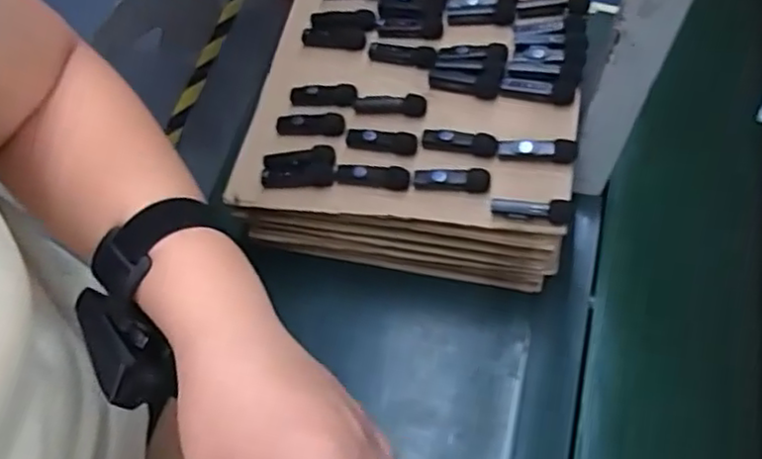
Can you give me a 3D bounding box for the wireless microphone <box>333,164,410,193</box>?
[{"bbox_3d":[-0.007,-0.045,0.582,0.064,0.014,0.016,6,63,5],"label":"wireless microphone"}]

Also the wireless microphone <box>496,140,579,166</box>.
[{"bbox_3d":[0.131,-0.066,0.568,0.065,0.018,0.014,10,63,7],"label":"wireless microphone"}]

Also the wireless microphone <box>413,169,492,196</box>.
[{"bbox_3d":[0.059,-0.040,0.569,0.064,0.018,0.015,3,63,4],"label":"wireless microphone"}]

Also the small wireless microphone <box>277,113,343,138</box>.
[{"bbox_3d":[-0.065,-0.095,0.623,0.061,0.017,0.017,-5,62,0],"label":"small wireless microphone"}]

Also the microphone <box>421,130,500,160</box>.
[{"bbox_3d":[0.068,-0.075,0.587,0.065,0.018,0.014,14,63,12],"label":"microphone"}]

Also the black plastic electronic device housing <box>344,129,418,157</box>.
[{"bbox_3d":[0.001,-0.078,0.602,0.063,0.018,0.017,10,63,7],"label":"black plastic electronic device housing"}]

